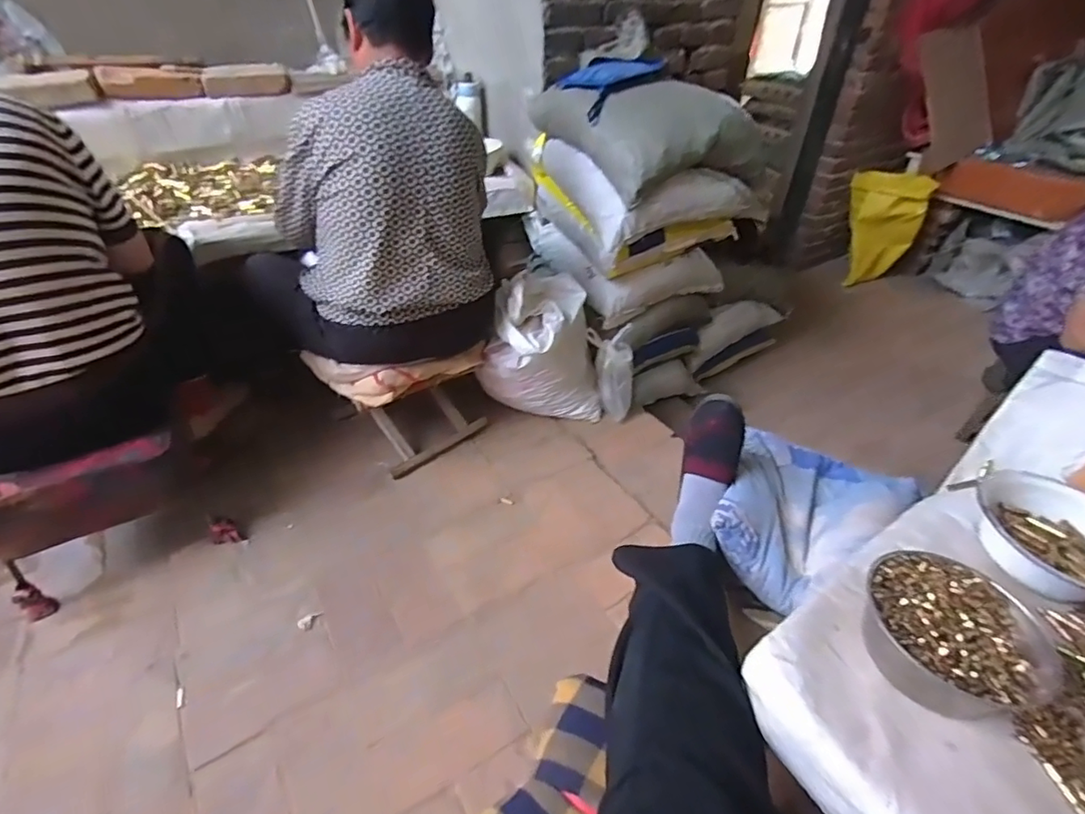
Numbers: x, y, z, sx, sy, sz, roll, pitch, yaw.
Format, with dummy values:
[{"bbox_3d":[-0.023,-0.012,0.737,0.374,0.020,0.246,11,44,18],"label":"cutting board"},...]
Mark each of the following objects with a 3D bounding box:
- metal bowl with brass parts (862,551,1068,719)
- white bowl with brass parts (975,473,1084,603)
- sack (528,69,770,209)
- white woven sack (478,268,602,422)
[{"bbox_3d":[0.402,0.226,0.550,0.159,0.058,0.153,1,39,-1],"label":"metal bowl with brass parts"},{"bbox_3d":[0.623,0.162,0.668,0.159,0.057,0.184,-21,44,-25],"label":"white bowl with brass parts"},{"bbox_3d":[0.266,-0.706,1.370,0.427,0.192,0.449,-17,43,-21],"label":"sack"},{"bbox_3d":[-0.004,-0.128,1.418,0.295,0.359,0.214,-25,47,-29],"label":"white woven sack"}]

